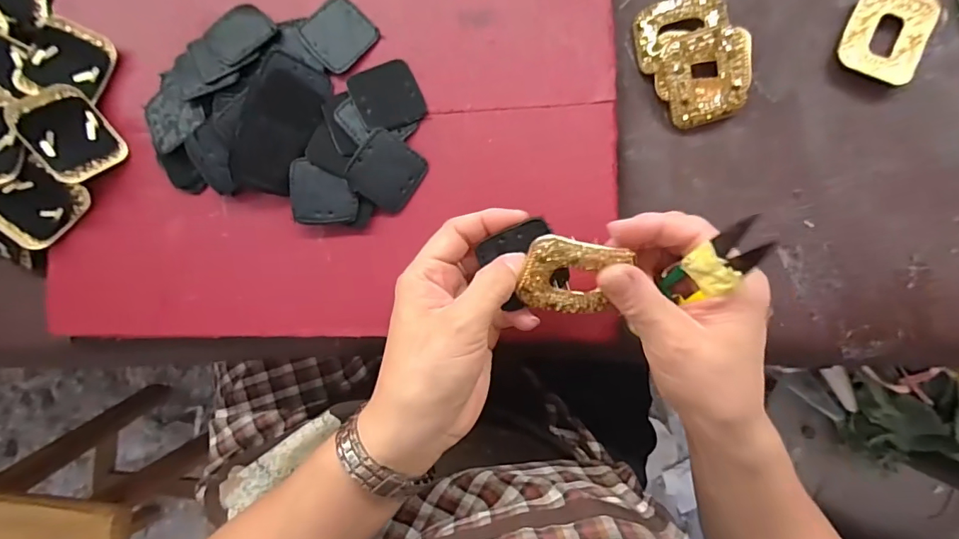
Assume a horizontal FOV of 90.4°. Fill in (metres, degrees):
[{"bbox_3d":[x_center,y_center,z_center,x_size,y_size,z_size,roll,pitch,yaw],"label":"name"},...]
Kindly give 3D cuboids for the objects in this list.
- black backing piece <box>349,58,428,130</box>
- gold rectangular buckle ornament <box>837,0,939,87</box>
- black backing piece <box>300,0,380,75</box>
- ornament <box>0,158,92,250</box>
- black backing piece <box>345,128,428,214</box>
[{"bbox_3d":[-0.061,-0.115,0.317,0.042,0.004,0.044,-25,86,-11],"label":"black backing piece"},{"bbox_3d":[0.258,-0.149,0.302,0.046,0.009,0.063,22,91,6],"label":"gold rectangular buckle ornament"},{"bbox_3d":[-0.096,-0.161,0.325,0.042,0.005,0.046,-43,85,3],"label":"black backing piece"},{"bbox_3d":[-0.306,-0.045,0.330,0.055,0.012,0.044,-42,110,2],"label":"ornament"},{"bbox_3d":[-0.061,-0.064,0.314,0.043,0.004,0.043,37,87,-16],"label":"black backing piece"}]

